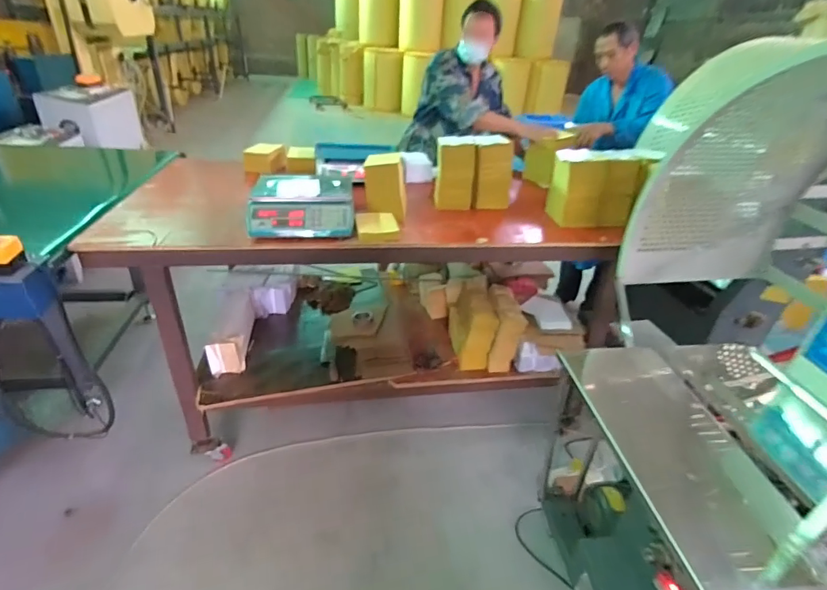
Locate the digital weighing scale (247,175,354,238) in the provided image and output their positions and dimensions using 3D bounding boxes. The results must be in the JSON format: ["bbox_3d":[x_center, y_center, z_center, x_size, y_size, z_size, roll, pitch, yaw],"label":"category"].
[{"bbox_3d":[-0.339,-0.285,1.372,0.294,0.124,0.294,-2,32,-9],"label":"digital weighing scale"}]

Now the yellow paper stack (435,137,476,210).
[{"bbox_3d":[0.145,-0.431,1.567,0.129,0.216,0.143,3,31,0],"label":"yellow paper stack"}]

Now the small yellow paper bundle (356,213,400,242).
[{"bbox_3d":[-0.108,-0.206,1.342,0.125,0.035,0.158,-1,31,-7],"label":"small yellow paper bundle"}]

